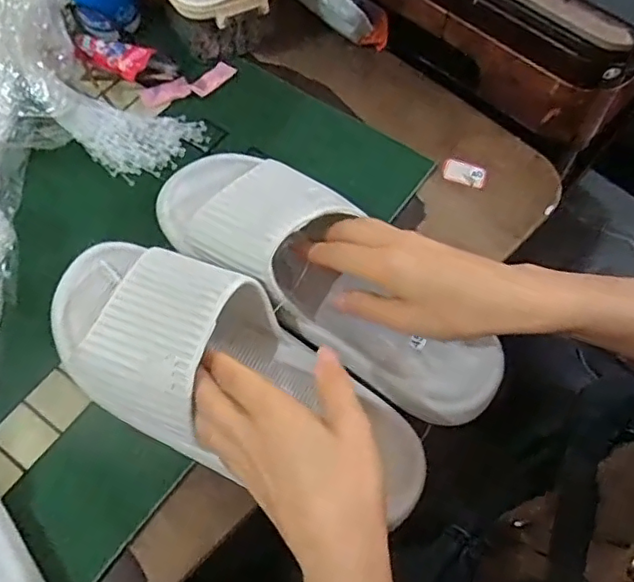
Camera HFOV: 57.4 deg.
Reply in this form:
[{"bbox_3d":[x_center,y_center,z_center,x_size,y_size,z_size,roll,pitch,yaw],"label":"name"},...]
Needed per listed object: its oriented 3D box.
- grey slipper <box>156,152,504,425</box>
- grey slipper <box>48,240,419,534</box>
[{"bbox_3d":[0.007,-0.016,0.416,0.280,0.073,0.098,39,67,8],"label":"grey slipper"},{"bbox_3d":[-0.058,0.049,0.372,0.280,0.065,0.109,24,64,7],"label":"grey slipper"}]

